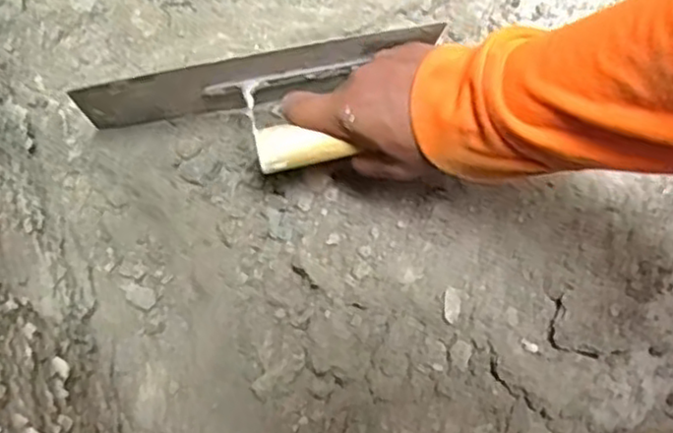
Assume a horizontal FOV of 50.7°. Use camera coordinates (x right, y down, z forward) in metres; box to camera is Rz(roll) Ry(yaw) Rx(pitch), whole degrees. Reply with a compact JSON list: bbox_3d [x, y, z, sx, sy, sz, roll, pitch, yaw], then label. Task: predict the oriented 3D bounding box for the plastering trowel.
[{"bbox_3d":[-0.049,-0.072,0.487,0.238,0.082,0.075,-9,71,-1],"label":"plastering trowel"}]

